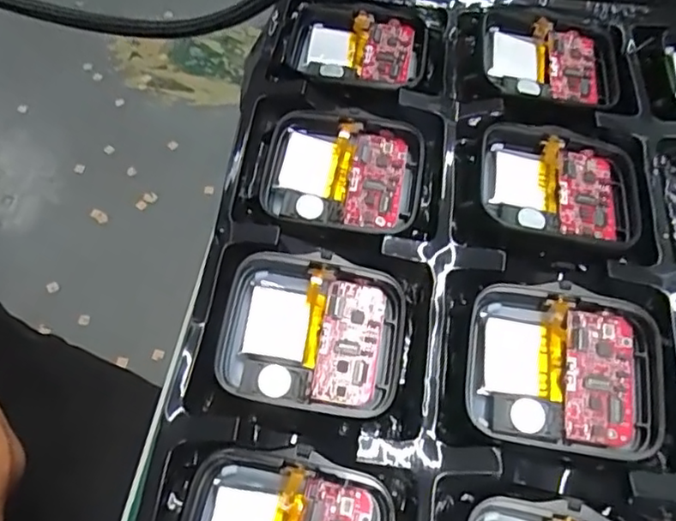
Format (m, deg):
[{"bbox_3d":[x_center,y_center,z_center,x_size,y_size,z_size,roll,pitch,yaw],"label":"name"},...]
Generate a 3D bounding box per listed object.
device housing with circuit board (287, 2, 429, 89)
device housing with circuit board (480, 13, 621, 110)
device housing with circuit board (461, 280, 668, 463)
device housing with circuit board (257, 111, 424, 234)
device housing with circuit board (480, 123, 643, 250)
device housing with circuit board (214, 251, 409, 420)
[{"bbox_3d":[0.006,-0.066,0.192,0.042,0.012,0.035,11,63,2],"label":"device housing with circuit board"},{"bbox_3d":[0.065,-0.062,0.187,0.042,0.010,0.036,12,63,2],"label":"device housing with circuit board"},{"bbox_3d":[0.051,0.025,0.139,0.043,0.009,0.036,11,63,2],"label":"device housing with circuit board"},{"bbox_3d":[0.001,-0.024,0.169,0.043,0.007,0.034,10,63,2],"label":"device housing with circuit board"},{"bbox_3d":[0.061,-0.020,0.164,0.044,0.009,0.035,10,63,1],"label":"device housing with circuit board"},{"bbox_3d":[-0.006,0.018,0.146,0.043,0.008,0.035,9,63,1],"label":"device housing with circuit board"}]

